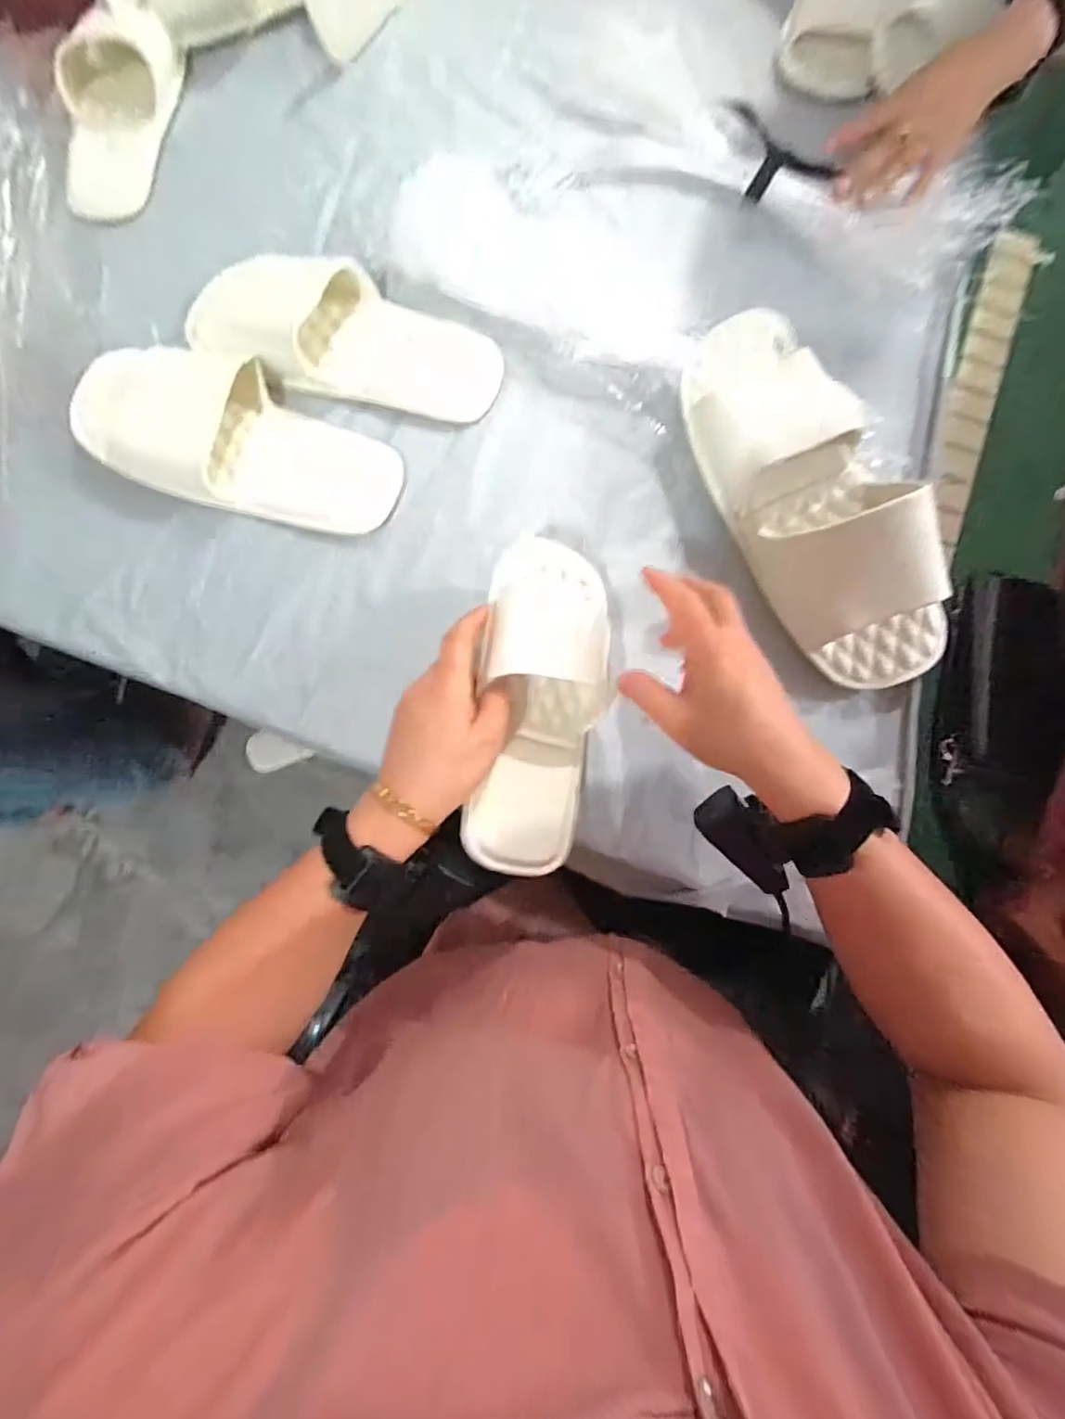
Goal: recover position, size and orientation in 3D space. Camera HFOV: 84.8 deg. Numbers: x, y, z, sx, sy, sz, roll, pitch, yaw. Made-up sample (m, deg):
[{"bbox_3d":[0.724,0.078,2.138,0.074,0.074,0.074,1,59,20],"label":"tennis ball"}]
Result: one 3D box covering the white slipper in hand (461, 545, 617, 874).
[{"bbox_3d":[0.007,-0.008,0.422,0.110,0.060,0.242,10,77,-26],"label":"white slipper in hand"}]

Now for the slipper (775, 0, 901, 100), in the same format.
[{"bbox_3d":[0.307,-0.696,0.564,0.093,0.056,0.202,19,81,1],"label":"slipper"}]

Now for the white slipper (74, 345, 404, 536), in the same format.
[{"bbox_3d":[-0.237,-0.222,0.476,0.262,0.042,0.122,15,81,0],"label":"white slipper"}]

